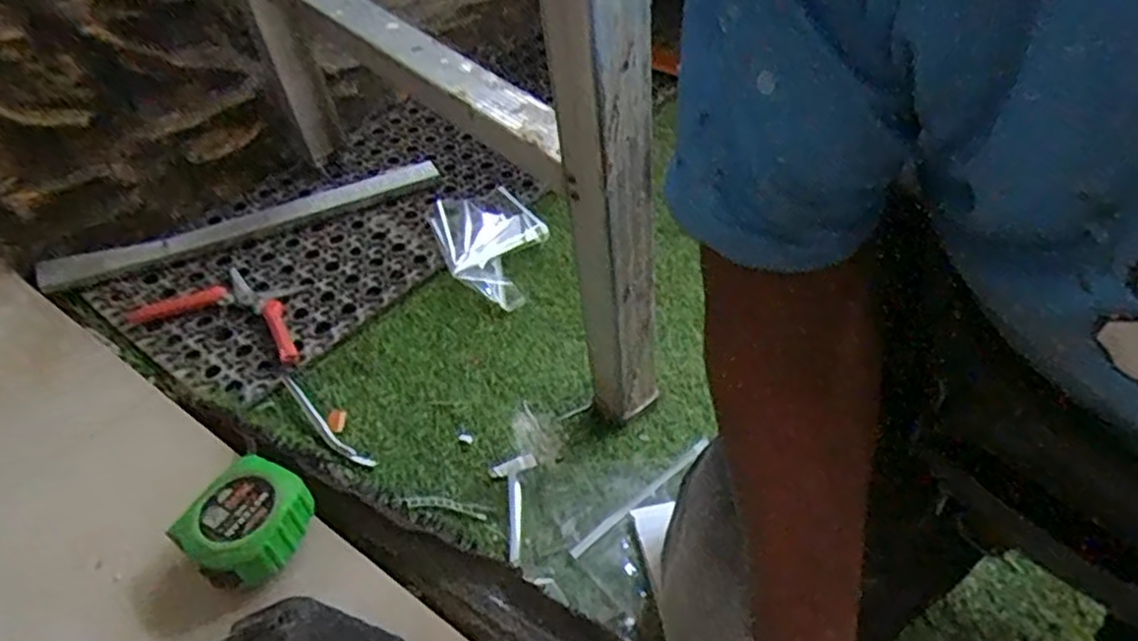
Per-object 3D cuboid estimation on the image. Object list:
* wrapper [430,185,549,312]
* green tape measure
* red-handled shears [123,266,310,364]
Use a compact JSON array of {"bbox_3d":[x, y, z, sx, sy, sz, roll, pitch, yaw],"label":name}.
[{"bbox_3d":[-0.090,-0.099,0.886,0.130,0.039,0.191,-15,47,-14],"label":"wrapper"},{"bbox_3d":[-0.222,0.142,0.509,0.078,0.045,0.085,27,52,25],"label":"green tape measure"},{"bbox_3d":[-0.344,-0.014,0.768,0.194,0.018,0.101,14,47,14],"label":"red-handled shears"}]

